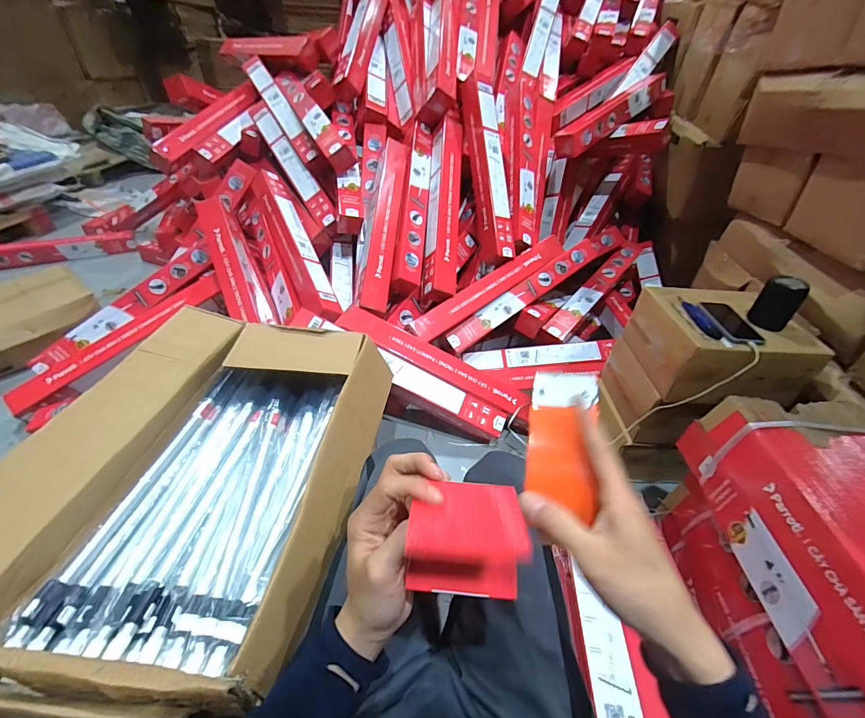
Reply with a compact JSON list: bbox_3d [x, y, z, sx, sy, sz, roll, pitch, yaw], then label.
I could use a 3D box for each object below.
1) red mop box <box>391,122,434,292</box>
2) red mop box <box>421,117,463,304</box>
[{"bbox_3d":[-0.068,-0.550,1.421,0.114,0.092,0.706,14,67,-24],"label":"red mop box"},{"bbox_3d":[0.040,-0.539,1.395,0.112,0.094,0.698,4,75,-2],"label":"red mop box"}]

